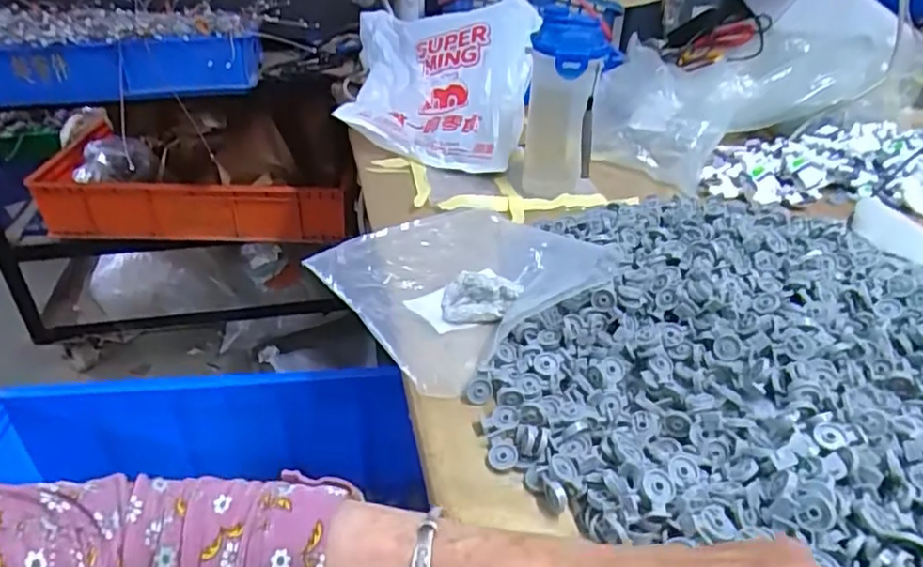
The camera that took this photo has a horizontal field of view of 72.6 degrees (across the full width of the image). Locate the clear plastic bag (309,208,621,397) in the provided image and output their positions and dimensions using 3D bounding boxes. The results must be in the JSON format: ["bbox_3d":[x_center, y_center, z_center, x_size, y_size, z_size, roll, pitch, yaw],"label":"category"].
[{"bbox_3d":[0.002,-0.013,0.564,0.210,0.052,0.213,-21,41,-29],"label":"clear plastic bag"}]

